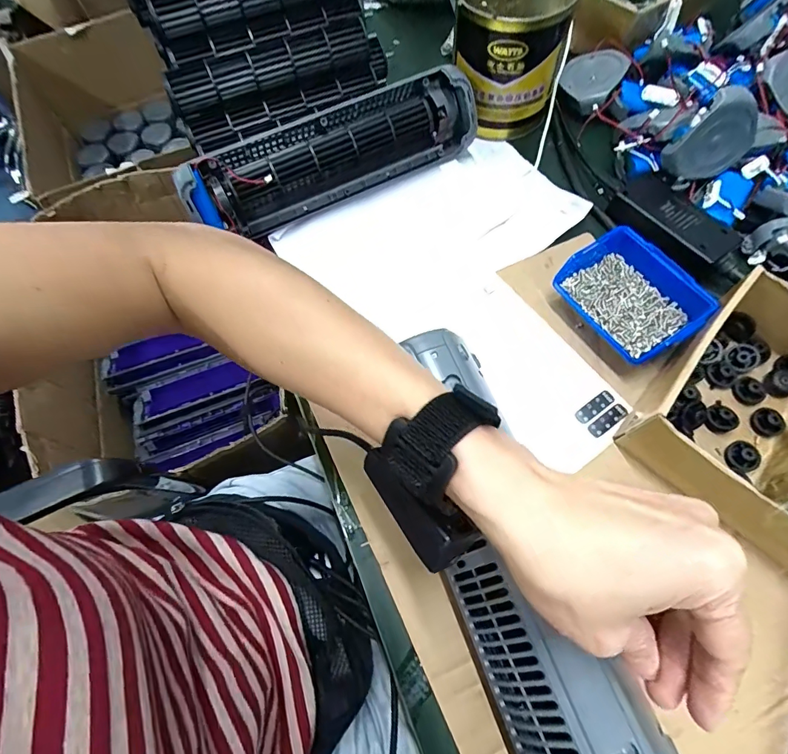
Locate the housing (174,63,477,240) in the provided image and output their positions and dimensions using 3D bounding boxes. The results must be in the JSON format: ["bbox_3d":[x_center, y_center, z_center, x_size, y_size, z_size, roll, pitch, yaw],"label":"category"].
[{"bbox_3d":[-0.065,-0.233,0.458,0.304,0.068,0.073,-26,68,-9],"label":"housing"}]

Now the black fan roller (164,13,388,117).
[{"bbox_3d":[-0.133,-0.345,0.475,0.224,0.048,0.048,-30,68,-10],"label":"black fan roller"}]

